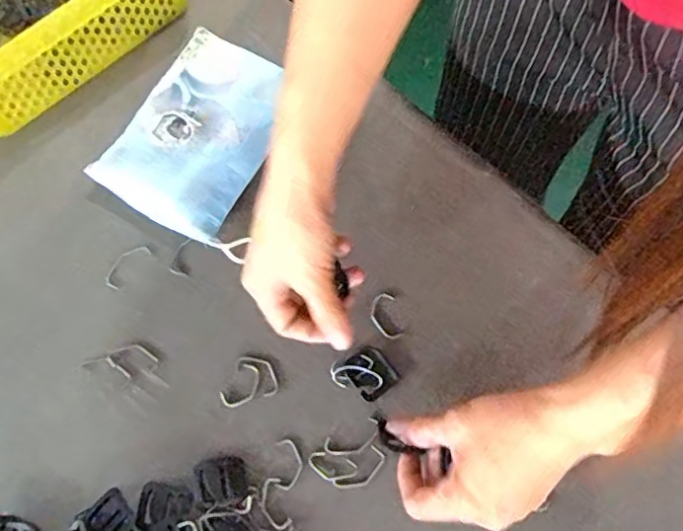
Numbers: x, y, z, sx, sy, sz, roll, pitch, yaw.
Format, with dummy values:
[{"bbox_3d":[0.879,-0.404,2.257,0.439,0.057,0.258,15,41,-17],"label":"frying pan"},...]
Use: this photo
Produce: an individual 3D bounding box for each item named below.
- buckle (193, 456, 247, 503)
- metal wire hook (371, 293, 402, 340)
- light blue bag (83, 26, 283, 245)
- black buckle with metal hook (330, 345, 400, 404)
[{"bbox_3d":[-0.083,0.147,0.396,0.034,0.004,0.029,-6,71,-1],"label":"buckle"},{"bbox_3d":[0.032,0.037,0.433,0.020,0.004,0.035,-7,71,-1],"label":"metal wire hook"},{"bbox_3d":[-0.112,-0.105,0.470,0.111,0.036,0.160,29,74,11],"label":"light blue bag"},{"bbox_3d":[0.017,0.078,0.417,0.038,0.004,0.038,-40,75,-12],"label":"black buckle with metal hook"}]

